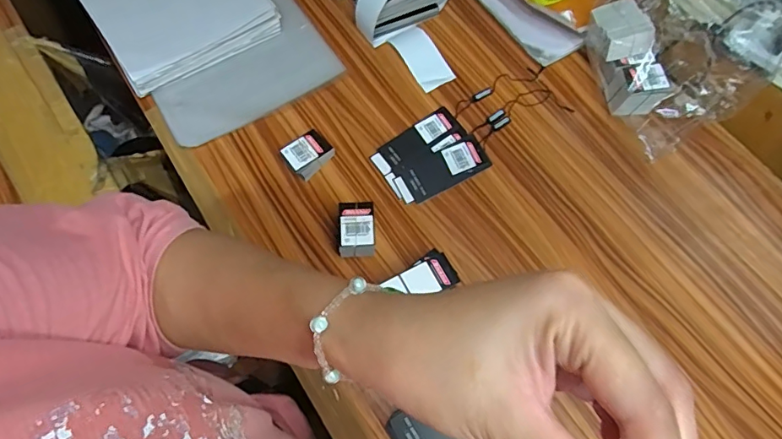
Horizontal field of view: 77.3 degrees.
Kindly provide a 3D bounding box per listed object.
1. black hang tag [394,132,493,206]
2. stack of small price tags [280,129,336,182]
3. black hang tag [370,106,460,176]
[{"bbox_3d":[0.063,-0.060,0.595,0.118,0.006,0.050,-29,71,-11],"label":"black hang tag"},{"bbox_3d":[-0.101,-0.079,0.589,0.052,0.023,0.044,-41,74,-15],"label":"stack of small price tags"},{"bbox_3d":[0.031,-0.098,0.608,0.119,0.005,0.037,-34,73,-13],"label":"black hang tag"}]

